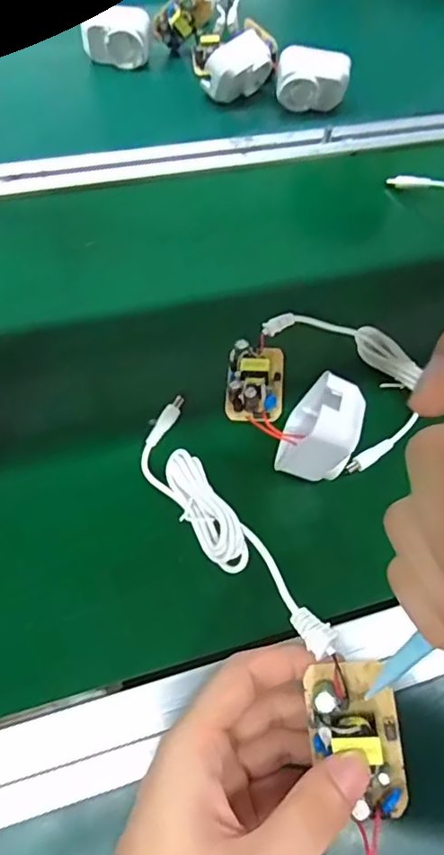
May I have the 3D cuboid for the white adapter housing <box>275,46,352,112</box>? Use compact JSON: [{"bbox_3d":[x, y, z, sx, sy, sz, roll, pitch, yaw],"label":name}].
[{"bbox_3d":[0.089,-0.344,0.557,0.069,0.048,0.030,5,59,-1],"label":"white adapter housing"}]

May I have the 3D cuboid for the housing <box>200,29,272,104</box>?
[{"bbox_3d":[0.018,-0.363,0.568,0.034,0.046,0.074,40,64,18],"label":"housing"}]

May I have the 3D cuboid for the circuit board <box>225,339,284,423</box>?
[{"bbox_3d":[0.023,-0.032,0.381,0.037,0.017,0.060,7,59,1],"label":"circuit board"}]

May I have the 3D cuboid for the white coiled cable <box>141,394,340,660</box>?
[{"bbox_3d":[0.001,0.048,0.309,0.039,0.024,0.185,-26,45,-18],"label":"white coiled cable"}]

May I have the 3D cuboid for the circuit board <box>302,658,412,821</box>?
[{"bbox_3d":[0.057,0.129,0.234,0.038,0.023,0.057,-3,59,-5],"label":"circuit board"}]

